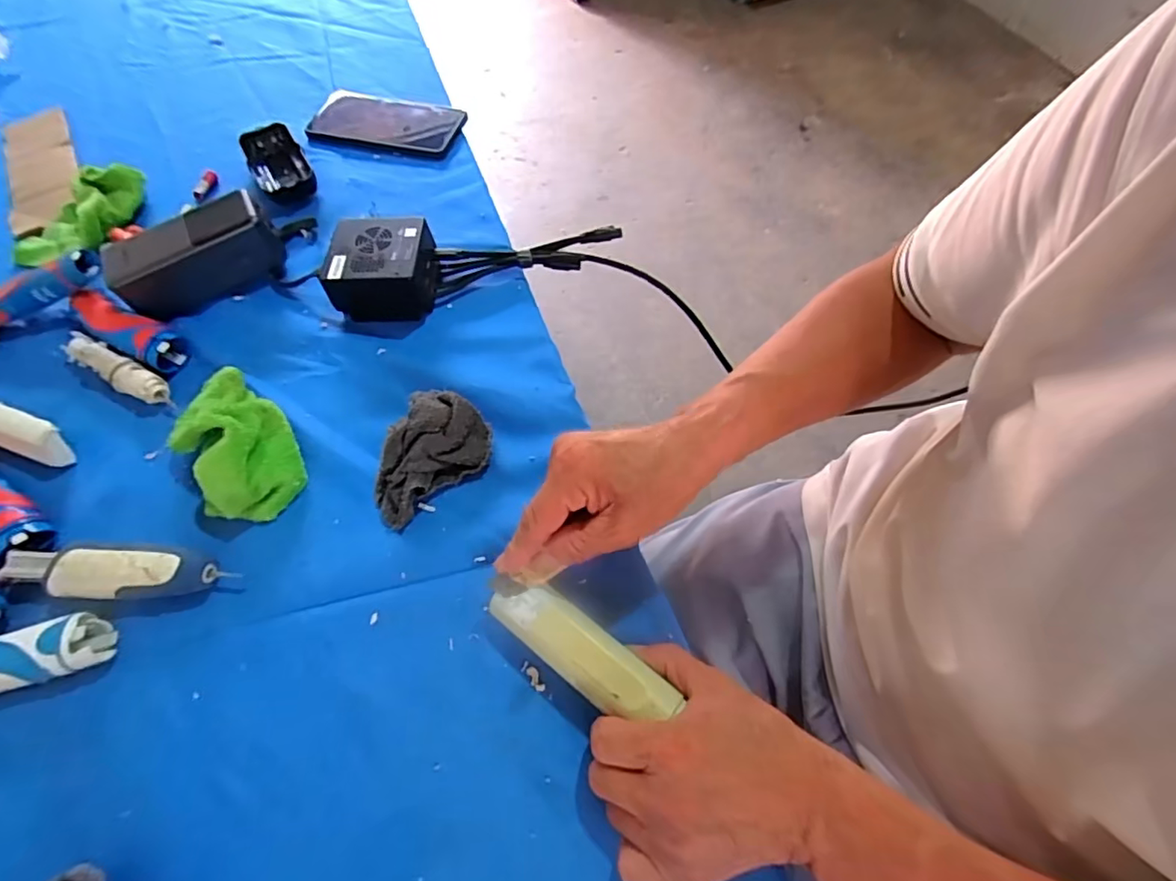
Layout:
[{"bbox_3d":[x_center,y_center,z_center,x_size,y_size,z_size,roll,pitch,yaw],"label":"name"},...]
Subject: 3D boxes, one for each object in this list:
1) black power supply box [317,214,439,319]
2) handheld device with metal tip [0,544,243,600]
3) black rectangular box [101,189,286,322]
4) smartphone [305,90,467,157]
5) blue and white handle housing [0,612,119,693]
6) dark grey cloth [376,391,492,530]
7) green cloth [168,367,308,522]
[{"bbox_3d":[-0.173,-0.145,0.479,0.081,0.048,0.071,1,61,3],"label":"black power supply box"},{"bbox_3d":[-0.310,0.086,0.368,0.142,0.029,0.033,1,61,3],"label":"handheld device with metal tip"},{"bbox_3d":[-0.339,-0.161,0.491,0.132,0.055,0.065,-29,64,-13],"label":"black rectangular box"},{"bbox_3d":[-0.219,-0.354,0.617,0.176,0.015,0.089,13,62,9],"label":"smartphone"},{"bbox_3d":[-0.365,0.139,0.343,0.135,0.023,0.034,-15,62,-6],"label":"blue and white handle housing"},{"bbox_3d":[-0.112,0.013,0.395,0.062,0.038,0.095,20,64,13],"label":"dark grey cloth"},{"bbox_3d":[-0.260,-0.003,0.401,0.123,0.053,0.078,40,70,21],"label":"green cloth"}]

